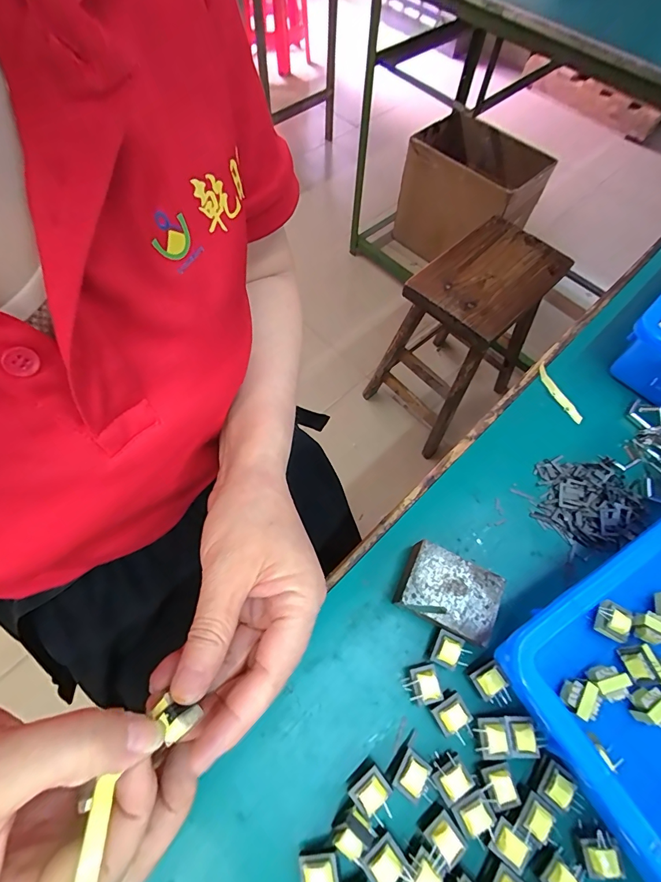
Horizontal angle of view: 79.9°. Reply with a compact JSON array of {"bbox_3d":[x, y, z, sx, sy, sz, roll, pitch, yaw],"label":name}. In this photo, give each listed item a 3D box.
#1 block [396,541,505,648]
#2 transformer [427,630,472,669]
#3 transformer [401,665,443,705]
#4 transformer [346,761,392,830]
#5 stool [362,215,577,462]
[{"bbox_3d":[0.073,0.097,0.252,0.059,0.027,0.043,25,64,11],"label":"block"},{"bbox_3d":[0.072,0.128,0.240,0.019,0.017,0.019,24,64,11],"label":"transformer"},{"bbox_3d":[0.053,0.144,0.234,0.018,0.018,0.018,-10,63,-7],"label":"transformer"},{"bbox_3d":[0.022,0.188,0.211,0.019,0.015,0.021,-33,68,-17],"label":"transformer"},{"bbox_3d":[0.307,-0.248,0.971,0.312,0.432,0.247,-40,72,-19],"label":"stool"}]

